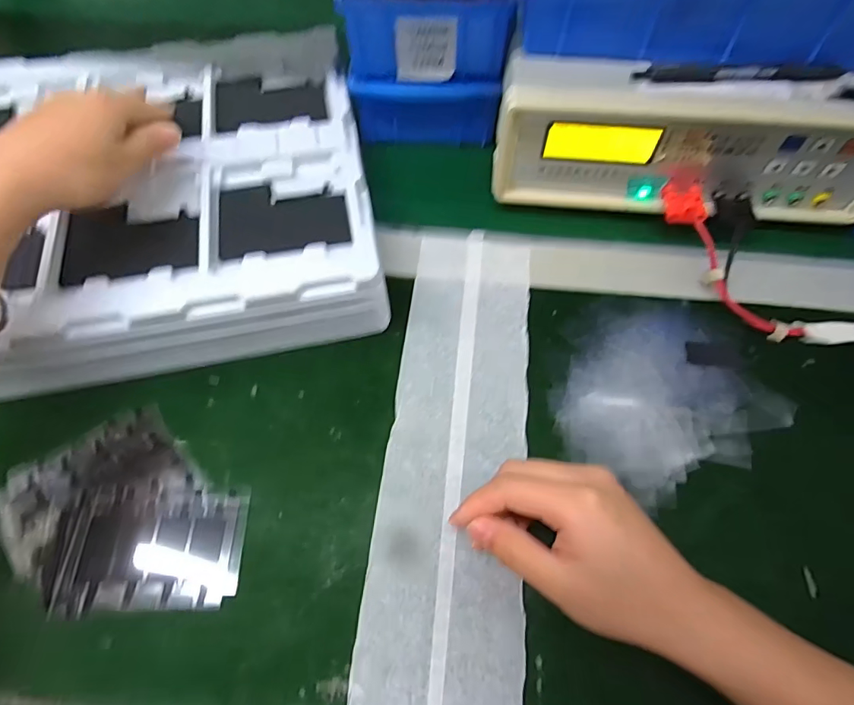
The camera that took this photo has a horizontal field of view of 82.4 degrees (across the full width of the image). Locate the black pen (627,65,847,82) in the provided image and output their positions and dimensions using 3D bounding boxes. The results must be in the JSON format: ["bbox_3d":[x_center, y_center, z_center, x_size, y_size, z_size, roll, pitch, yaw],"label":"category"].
[{"bbox_3d":[0.211,-0.189,0.335,0.134,0.016,0.010,1,62,1],"label":"black pen"}]

